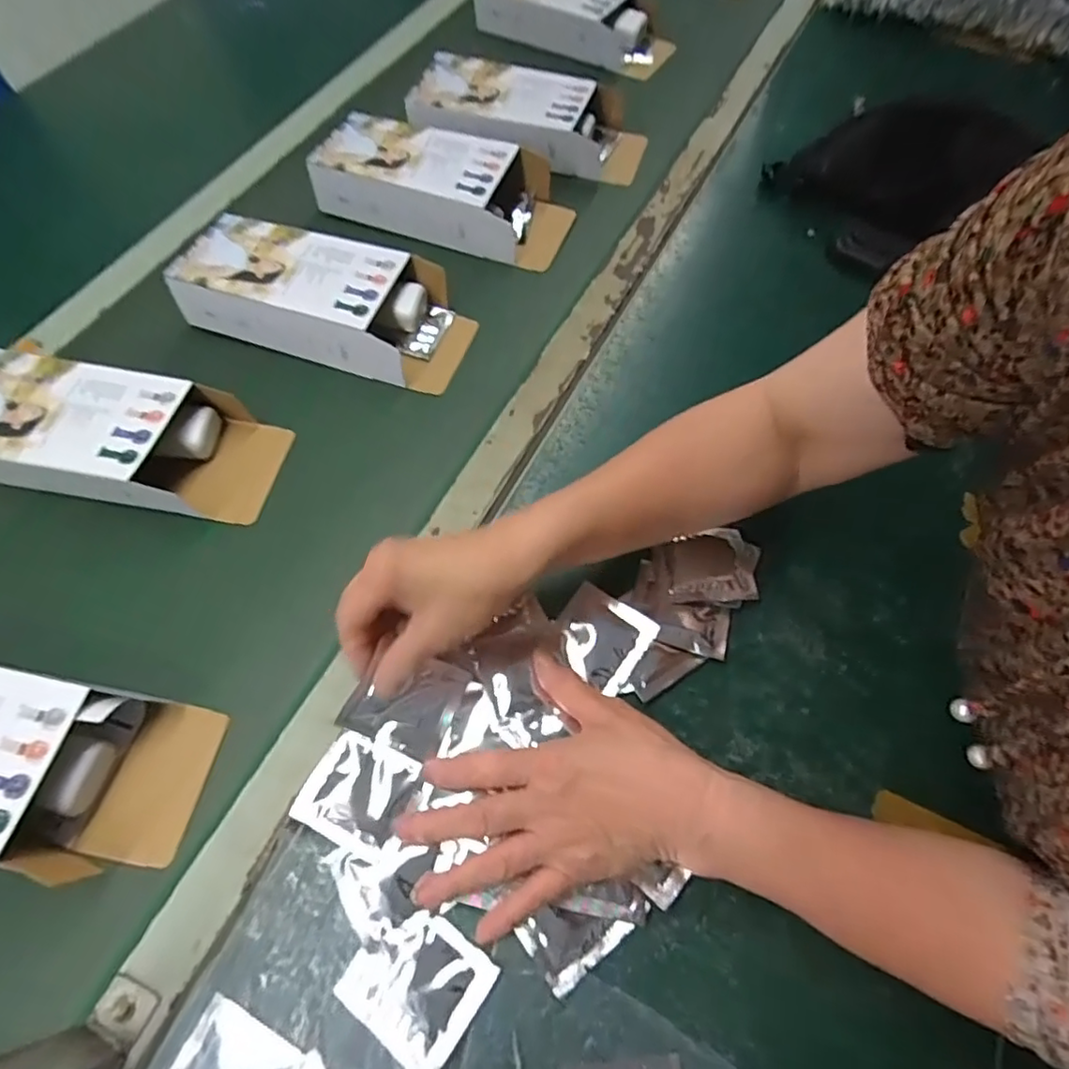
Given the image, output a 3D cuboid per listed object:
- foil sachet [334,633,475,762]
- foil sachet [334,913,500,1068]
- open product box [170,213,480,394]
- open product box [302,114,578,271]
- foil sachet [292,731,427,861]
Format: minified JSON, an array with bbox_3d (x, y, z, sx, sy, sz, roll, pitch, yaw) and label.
[{"bbox_3d":[-0.083,0.107,0.400,0.066,0.007,0.062,30,78,-16],"label":"foil sachet"},{"bbox_3d":[-0.066,0.252,0.345,0.070,0.012,0.062,32,67,16],"label":"foil sachet"},{"bbox_3d":[-0.190,-0.218,0.568,0.257,0.061,0.112,16,64,8],"label":"open product box"},{"bbox_3d":[-0.094,-0.371,0.653,0.260,0.066,0.117,16,64,8],"label":"open product box"},{"bbox_3d":[-0.111,0.164,0.390,0.066,0.007,0.061,22,65,11],"label":"foil sachet"}]

